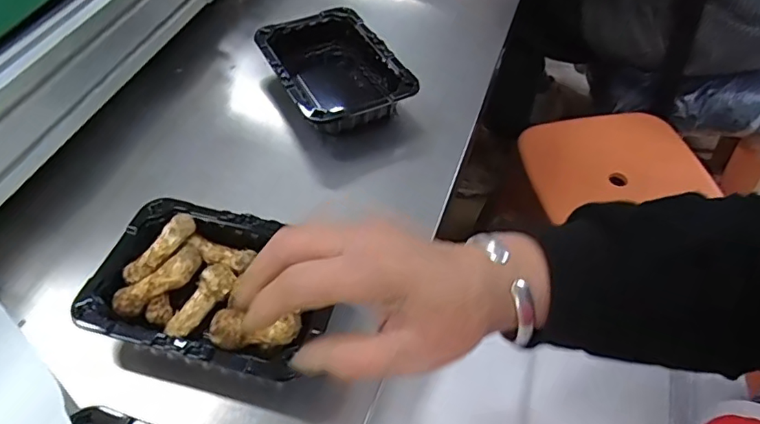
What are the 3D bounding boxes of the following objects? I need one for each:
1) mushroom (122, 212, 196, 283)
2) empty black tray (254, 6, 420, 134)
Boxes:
[{"bbox_3d":[-0.178,0.029,0.430,0.017,0.021,0.067,30,57,22],"label":"mushroom"},{"bbox_3d":[-0.055,-0.152,0.597,0.123,0.063,0.174,-23,55,-18],"label":"empty black tray"}]

